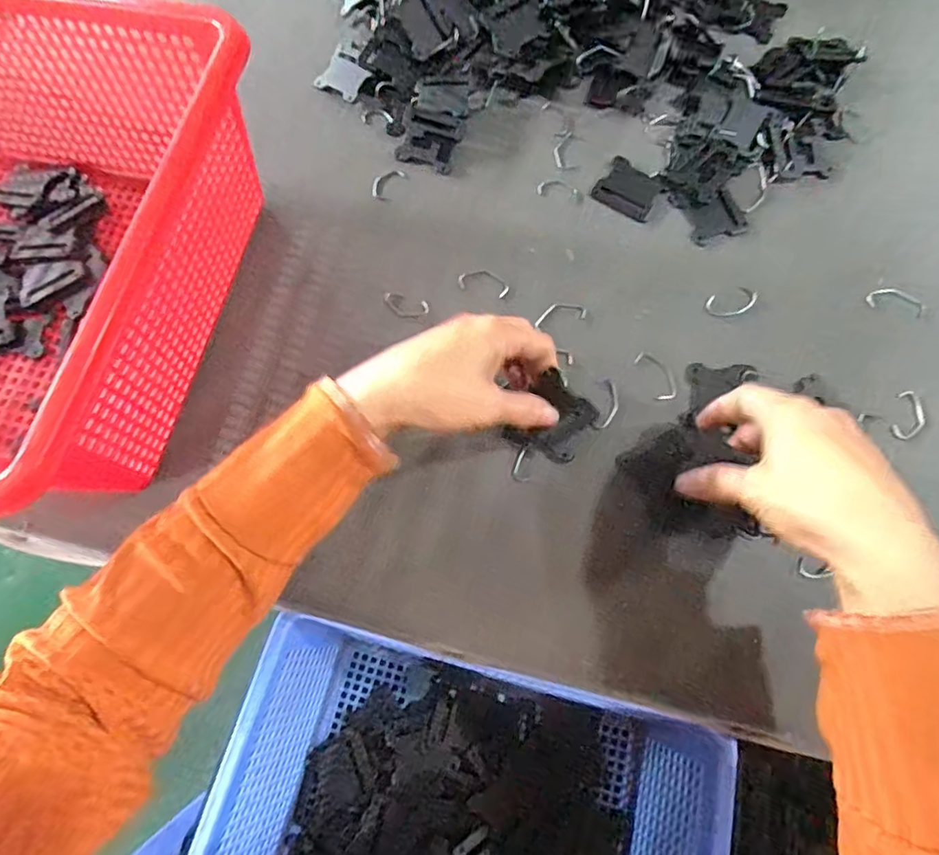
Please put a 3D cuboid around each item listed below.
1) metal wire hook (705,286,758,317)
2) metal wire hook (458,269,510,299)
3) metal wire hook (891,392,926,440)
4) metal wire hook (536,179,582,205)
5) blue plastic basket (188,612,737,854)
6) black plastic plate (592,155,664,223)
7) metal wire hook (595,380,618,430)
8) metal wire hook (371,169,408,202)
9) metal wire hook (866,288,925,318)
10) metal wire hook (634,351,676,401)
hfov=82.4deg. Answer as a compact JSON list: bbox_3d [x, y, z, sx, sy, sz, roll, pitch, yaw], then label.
[{"bbox_3d":[0.187,-0.089,0.380,0.039,0.004,0.020,-20,71,-6],"label":"metal wire hook"},{"bbox_3d":[0.010,-0.107,0.390,0.038,0.004,0.018,20,72,8],"label":"metal wire hook"},{"bbox_3d":[0.290,-0.008,0.352,0.018,0.004,0.036,23,73,9],"label":"metal wire hook"},{"bbox_3d":[0.071,-0.185,0.418,0.036,0.004,0.018,16,72,7],"label":"metal wire hook"},{"bbox_3d":[-0.007,0.269,0.354,0.296,0.103,0.206,16,73,7],"label":"blue plastic basket"},{"bbox_3d":[0.124,-0.186,0.418,0.045,0.005,0.042,32,76,12],"label":"black plastic plate"},{"bbox_3d":[0.095,-0.015,0.365,0.012,0.004,0.037,16,71,7],"label":"metal wire hook"},{"bbox_3d":[-0.064,-0.192,0.422,0.021,0.004,0.030,25,73,10],"label":"metal wire hook"},{"bbox_3d":[0.301,-0.090,0.377,0.037,0.004,0.019,17,72,8],"label":"metal wire hook"},{"bbox_3d":[0.129,-0.037,0.370,0.018,0.004,0.039,-20,71,-6],"label":"metal wire hook"}]

